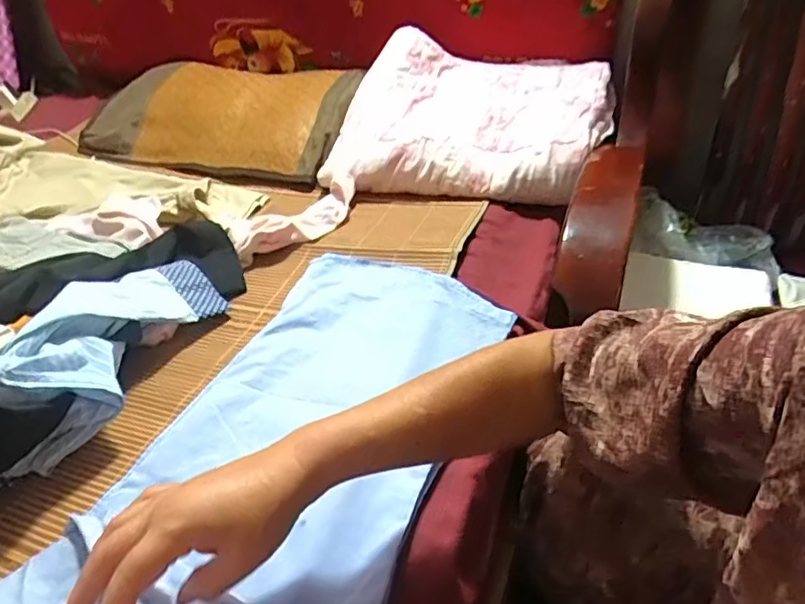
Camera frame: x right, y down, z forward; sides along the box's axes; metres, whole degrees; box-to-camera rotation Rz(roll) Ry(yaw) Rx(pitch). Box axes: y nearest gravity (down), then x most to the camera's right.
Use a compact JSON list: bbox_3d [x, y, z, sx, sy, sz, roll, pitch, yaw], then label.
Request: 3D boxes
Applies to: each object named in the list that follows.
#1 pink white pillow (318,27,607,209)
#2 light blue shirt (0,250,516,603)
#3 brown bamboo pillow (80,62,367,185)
[{"bbox_3d":[0.116,-0.312,0.966,0.411,0.158,0.323,10,40,20],"label":"pink white pillow"},{"bbox_3d":[-0.142,0.169,0.476,0.286,0.054,0.722,12,38,22],"label":"light blue shirt"},{"bbox_3d":[-0.360,-0.390,1.176,0.573,0.111,0.316,11,40,21],"label":"brown bamboo pillow"}]

